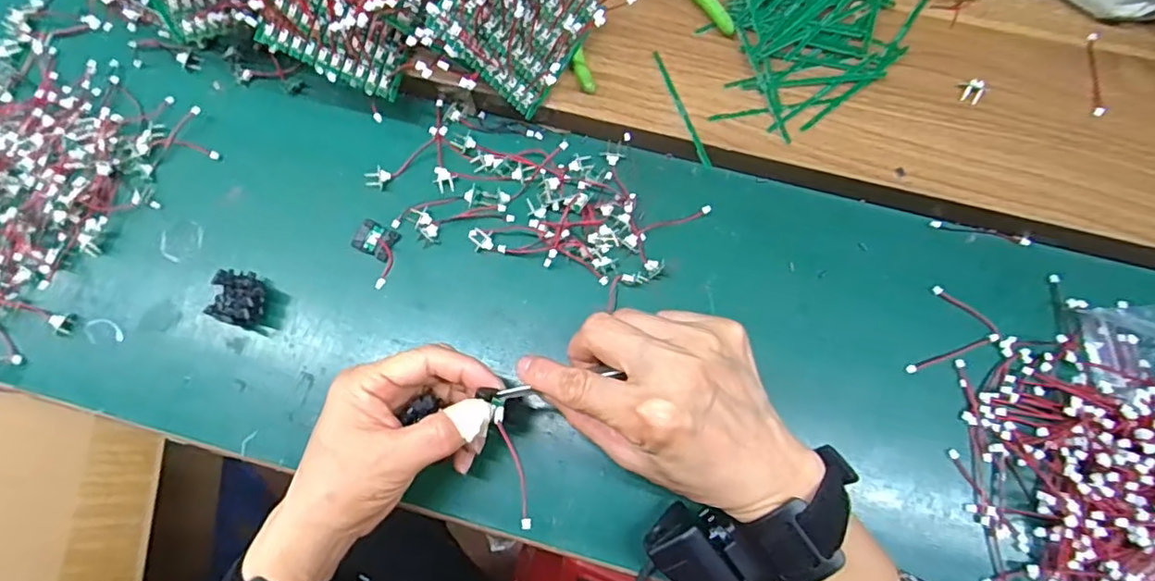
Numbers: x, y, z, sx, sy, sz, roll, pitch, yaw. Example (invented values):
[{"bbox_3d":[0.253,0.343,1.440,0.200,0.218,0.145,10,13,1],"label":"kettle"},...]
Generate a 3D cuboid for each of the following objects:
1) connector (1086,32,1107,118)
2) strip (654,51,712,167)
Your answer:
[{"bbox_3d":[0.316,-0.132,0.365,0.007,0.004,0.058,10,75,3],"label":"connector"},{"bbox_3d":[0.065,-0.116,0.378,0.005,0.004,0.085,-20,76,-5],"label":"strip"}]

